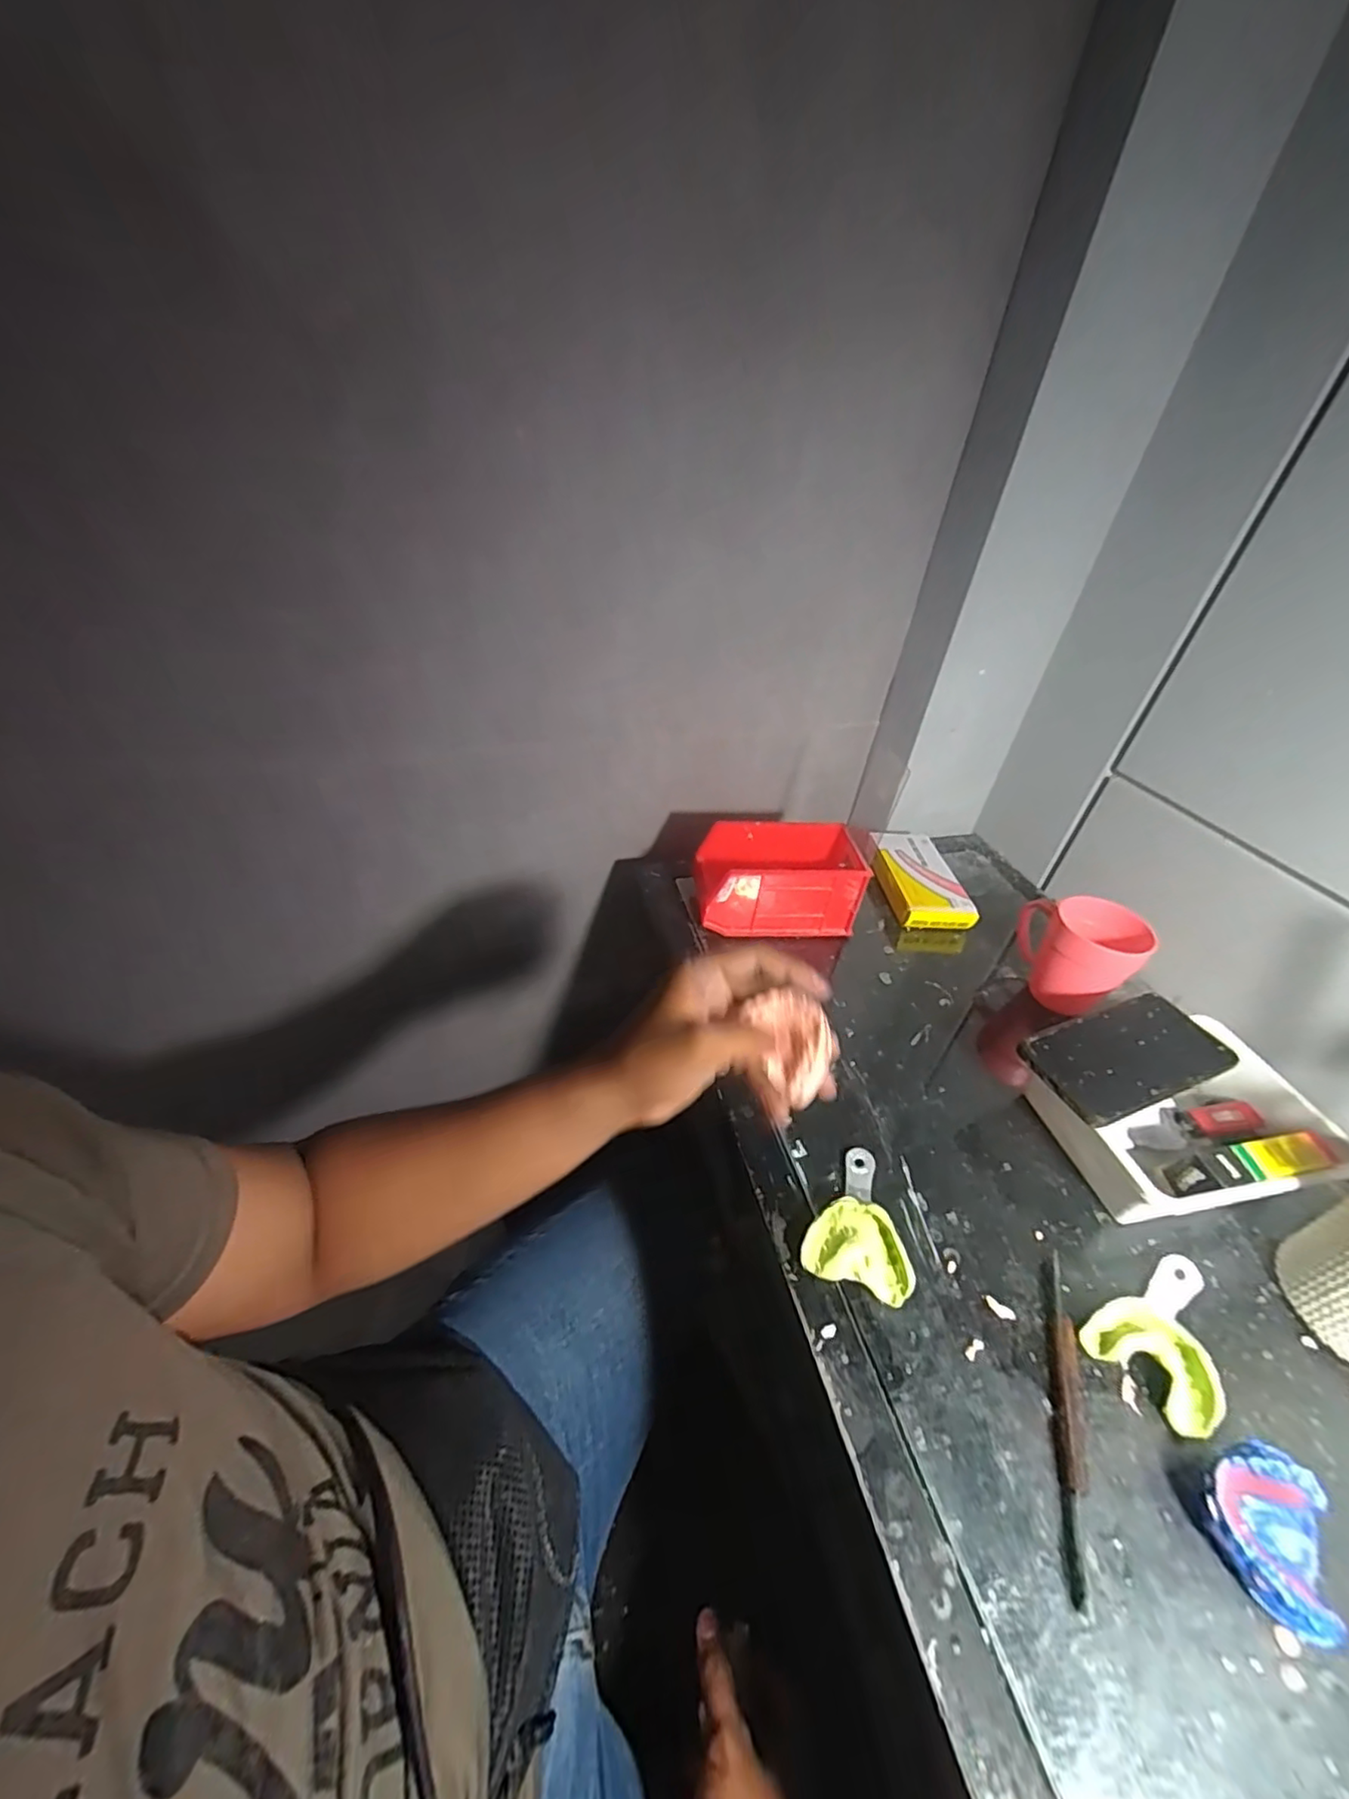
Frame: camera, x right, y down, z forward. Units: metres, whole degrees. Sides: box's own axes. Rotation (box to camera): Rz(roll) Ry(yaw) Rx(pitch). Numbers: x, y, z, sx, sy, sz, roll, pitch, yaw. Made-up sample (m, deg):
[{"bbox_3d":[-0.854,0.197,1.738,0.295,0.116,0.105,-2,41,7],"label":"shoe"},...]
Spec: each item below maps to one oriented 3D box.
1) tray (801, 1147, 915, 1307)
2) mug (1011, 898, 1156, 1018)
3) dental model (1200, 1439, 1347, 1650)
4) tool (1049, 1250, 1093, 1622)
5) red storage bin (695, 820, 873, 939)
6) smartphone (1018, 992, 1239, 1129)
[{"bbox_3d":[0.132,0.221,0.425,0.068,0.021,0.097,15,40,12],"label":"tray"},{"bbox_3d":[0.386,0.053,0.585,0.096,0.091,0.079,25,43,23],"label":"mug"},{"bbox_3d":[0.303,0.323,0.310,0.053,0.030,0.065,24,43,22],"label":"dental model"},{"bbox_3d":[0.231,0.295,0.354,0.012,0.010,0.171,18,41,16],"label":"tool"},{"bbox_3d":[0.112,-0.021,0.664,0.166,0.094,0.093,-1,39,-6],"label":"red storage bin"},{"bbox_3d":[0.359,0.121,0.475,0.163,0.009,0.076,-12,42,-19],"label":"smartphone"}]

